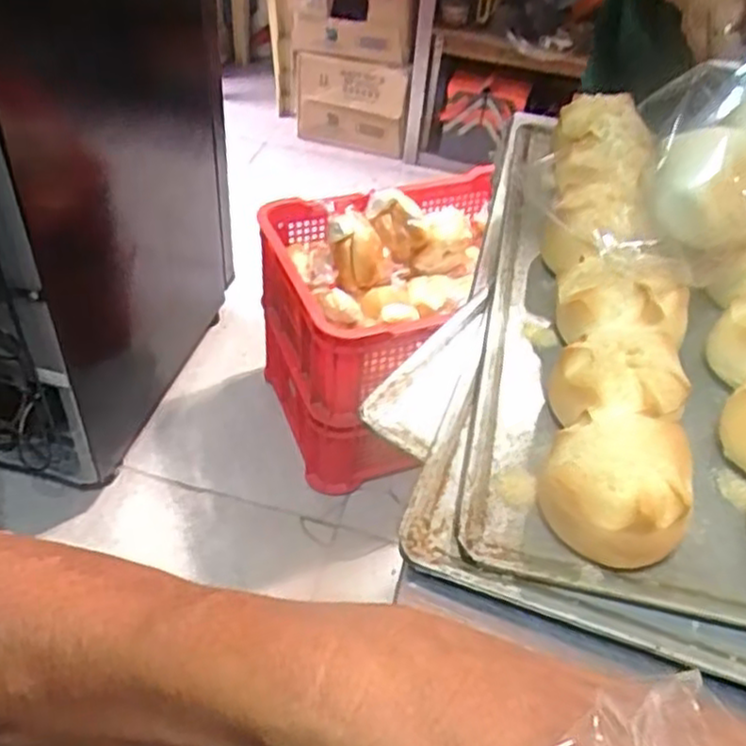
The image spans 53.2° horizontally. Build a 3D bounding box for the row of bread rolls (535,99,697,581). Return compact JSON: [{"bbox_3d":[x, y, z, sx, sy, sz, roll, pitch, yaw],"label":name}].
[{"bbox_3d":[0.144,-0.057,0.458,0.082,0.064,0.392,10,44,5],"label":"row of bread rolls"}]

